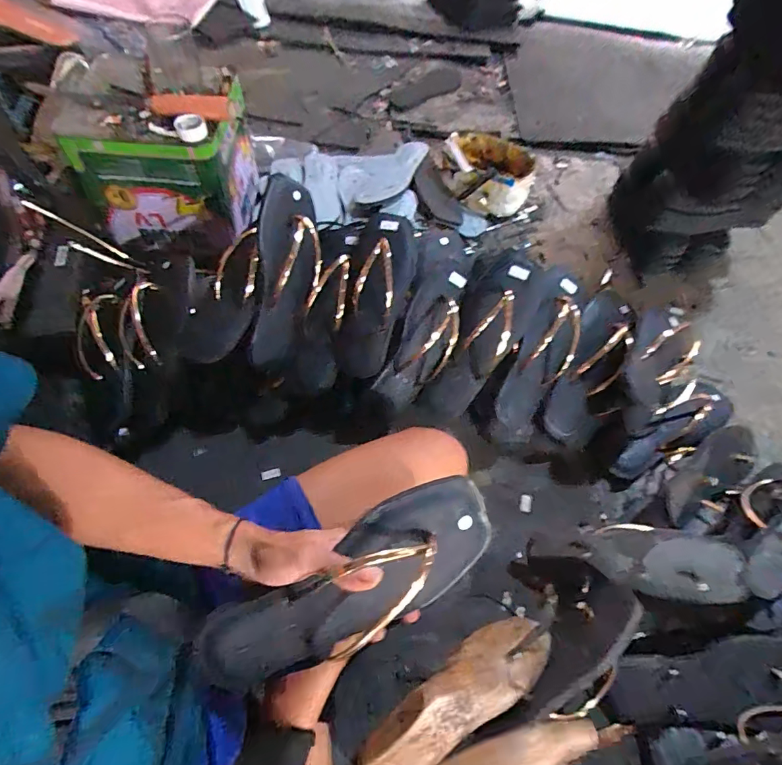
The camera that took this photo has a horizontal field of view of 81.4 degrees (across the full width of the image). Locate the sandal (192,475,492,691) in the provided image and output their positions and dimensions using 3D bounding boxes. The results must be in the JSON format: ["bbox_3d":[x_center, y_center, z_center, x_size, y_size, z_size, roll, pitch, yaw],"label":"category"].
[{"bbox_3d":[-0.027,0.174,0.371,0.258,0.045,0.093,-29,94,-9],"label":"sandal"}]

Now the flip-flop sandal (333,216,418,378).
[{"bbox_3d":[-0.026,-0.124,0.645,0.093,0.057,0.239,15,93,8],"label":"flip-flop sandal"}]

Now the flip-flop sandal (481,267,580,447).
[{"bbox_3d":[0.210,-0.035,0.666,0.090,0.058,0.278,23,93,12],"label":"flip-flop sandal"}]

